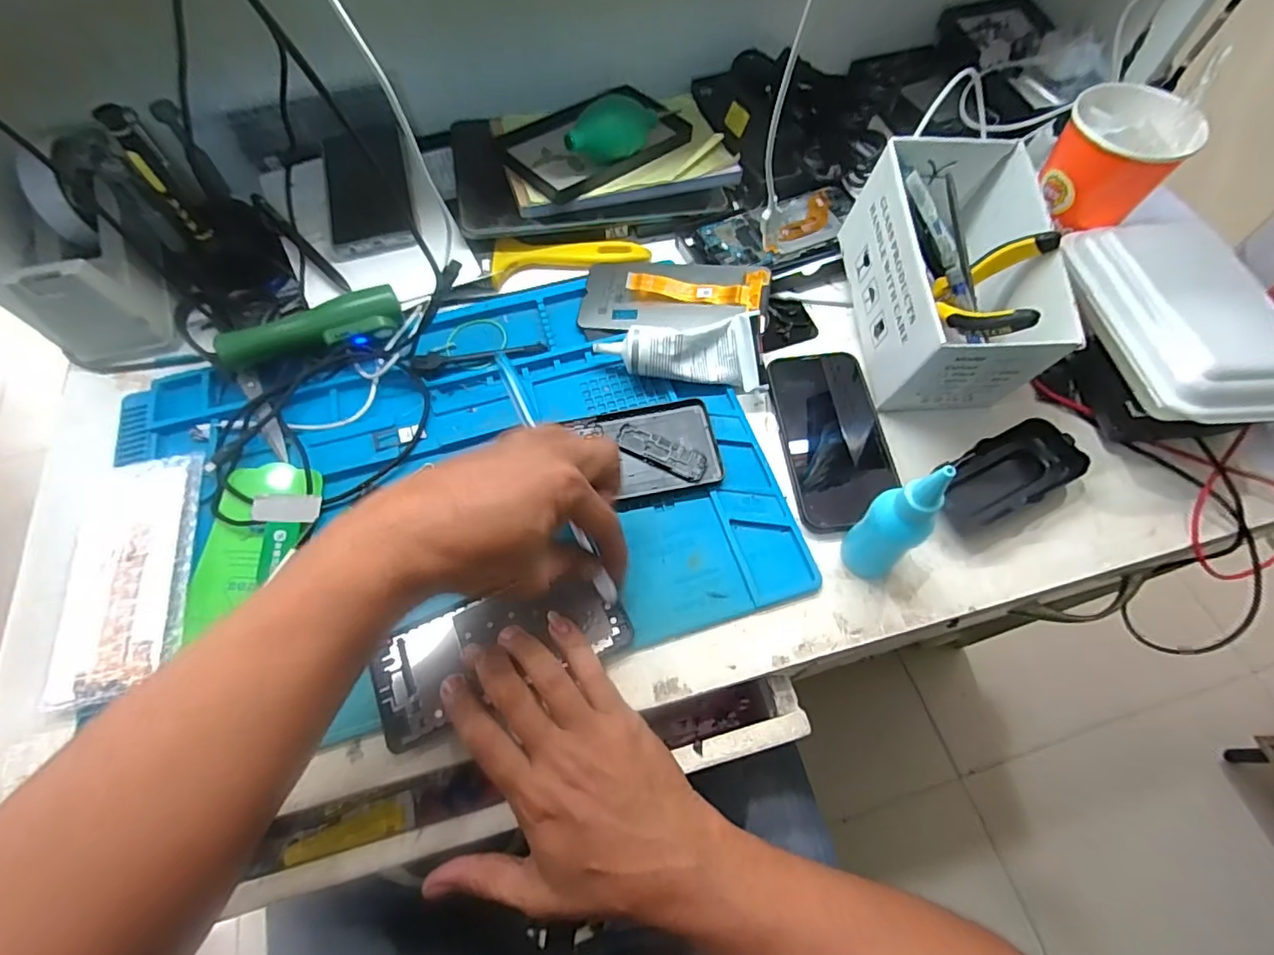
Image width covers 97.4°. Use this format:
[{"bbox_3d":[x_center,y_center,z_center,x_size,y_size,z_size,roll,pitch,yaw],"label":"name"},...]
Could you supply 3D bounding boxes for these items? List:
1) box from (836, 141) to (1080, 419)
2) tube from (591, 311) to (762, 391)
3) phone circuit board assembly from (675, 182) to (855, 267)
[{"bbox_3d":[0.234,-0.150,0.425,0.104,0.098,0.182,-3,65,0],"label":"box"},{"bbox_3d":[0.034,-0.102,0.444,0.132,0.045,0.048,9,65,6],"label":"tube"},{"bbox_3d":[0.129,-0.227,0.517,0.169,0.011,0.075,-20,66,-8],"label":"phone circuit board assembly"}]

